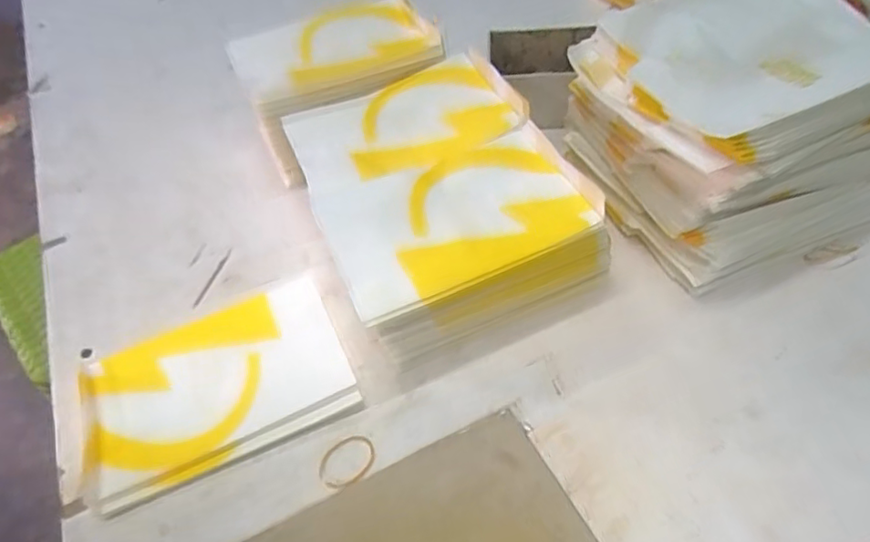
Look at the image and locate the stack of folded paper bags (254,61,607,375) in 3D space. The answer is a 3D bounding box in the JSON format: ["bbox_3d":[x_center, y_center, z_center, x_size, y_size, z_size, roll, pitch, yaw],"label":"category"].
[{"bbox_3d":[-0.005,-0.060,0.484,0.182,0.094,0.241,-21,49,-12],"label":"stack of folded paper bags"}]

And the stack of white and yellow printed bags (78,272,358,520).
[{"bbox_3d":[-0.156,0.080,0.427,0.178,0.017,0.119,-22,50,-12],"label":"stack of white and yellow printed bags"}]

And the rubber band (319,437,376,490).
[{"bbox_3d":[-0.057,0.123,0.390,0.039,0.004,0.030,-38,53,-19],"label":"rubber band"}]

